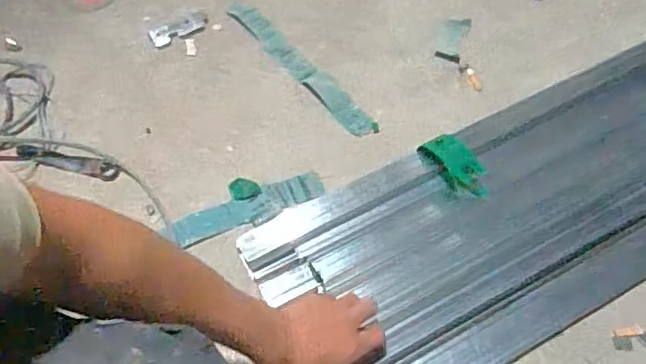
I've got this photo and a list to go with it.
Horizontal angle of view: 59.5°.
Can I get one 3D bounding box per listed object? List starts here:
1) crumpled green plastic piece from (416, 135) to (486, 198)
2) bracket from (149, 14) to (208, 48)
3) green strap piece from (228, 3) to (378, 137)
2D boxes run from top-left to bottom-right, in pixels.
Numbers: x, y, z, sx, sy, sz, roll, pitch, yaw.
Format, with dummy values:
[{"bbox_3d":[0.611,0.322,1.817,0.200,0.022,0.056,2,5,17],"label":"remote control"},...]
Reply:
[{"bbox_3d":[0.178,-0.022,0.757,0.043,0.024,0.104,-29,66,-15],"label":"crumpled green plastic piece"},{"bbox_3d":[-0.230,-0.244,0.906,0.093,0.013,0.030,-29,66,-16],"label":"bracket"},{"bbox_3d":[-0.034,-0.181,0.875,0.044,0.007,0.326,-37,68,-19],"label":"green strap piece"}]

